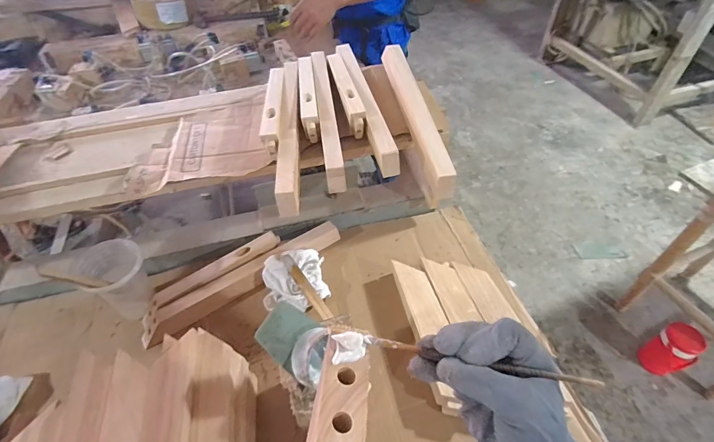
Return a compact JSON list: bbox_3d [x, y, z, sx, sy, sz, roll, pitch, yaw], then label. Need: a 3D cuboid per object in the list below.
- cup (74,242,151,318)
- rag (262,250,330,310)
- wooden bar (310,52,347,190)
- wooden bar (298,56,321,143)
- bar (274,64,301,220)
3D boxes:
[{"bbox_3d":[-0.458,0.114,0.729,0.090,0.126,0.108,23,53,21],"label":"cup"},{"bbox_3d":[-0.128,0.118,0.768,0.129,0.060,0.124,-12,49,-9],"label":"rag"},{"bbox_3d":[-0.059,-0.215,0.728,0.032,0.043,0.411,-7,48,-4],"label":"wooden bar"},{"bbox_3d":[-0.098,-0.254,0.756,0.031,0.044,0.268,-7,48,-4],"label":"wooden bar"},{"bbox_3d":[-0.121,-0.173,0.697,0.034,0.049,0.399,-5,48,-2],"label":"bar"}]

